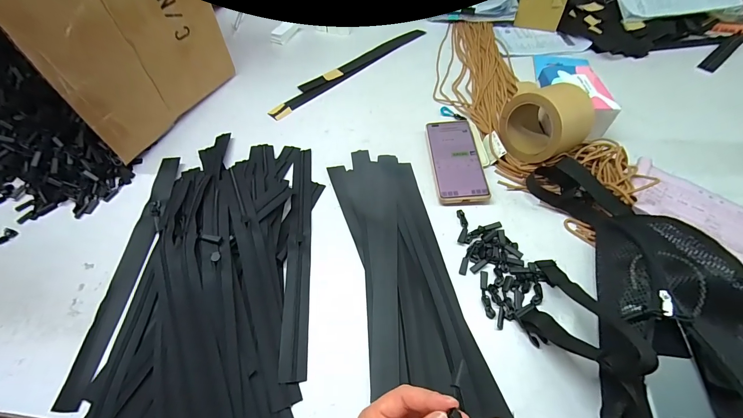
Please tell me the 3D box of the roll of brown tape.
[{"bbox_3d":[0.266,-0.130,0.490,0.087,0.107,0.109,-32,60,-19],"label":"roll of brown tape"}]

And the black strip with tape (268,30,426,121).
[{"bbox_3d":[-0.042,-0.310,0.692,0.429,0.007,0.045,-39,63,-23],"label":"black strip with tape"}]

